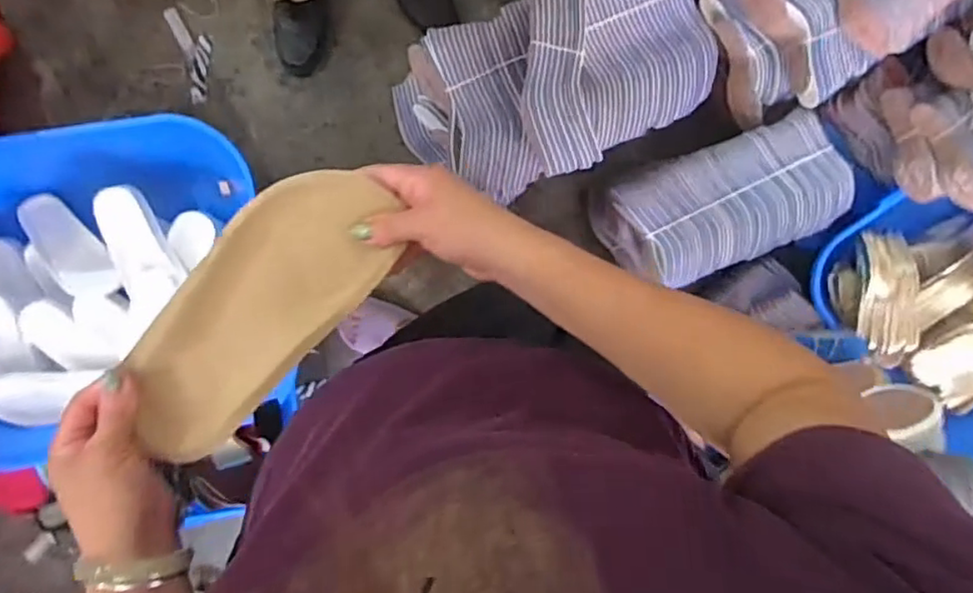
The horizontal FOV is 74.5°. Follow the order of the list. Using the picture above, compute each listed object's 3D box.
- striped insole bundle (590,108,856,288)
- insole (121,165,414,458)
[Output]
[{"bbox_3d":[0.449,-0.180,1.254,0.410,0.218,0.228,-22,99,-2],"label":"striped insole bundle"},{"bbox_3d":[-0.160,0.009,0.454,0.100,0.008,0.230,39,87,-9],"label":"insole"}]

